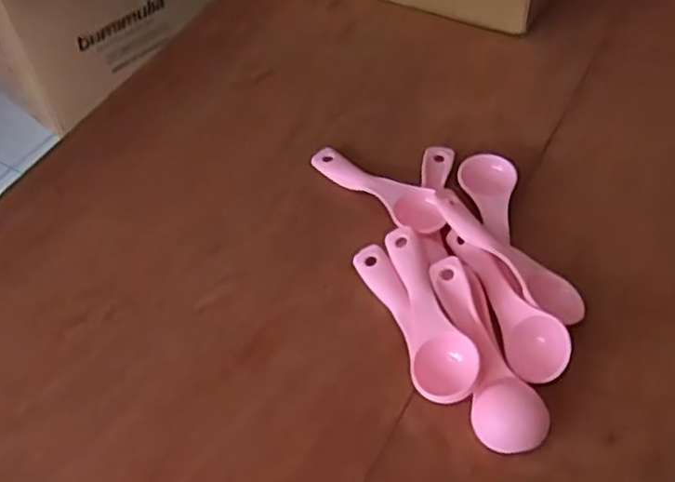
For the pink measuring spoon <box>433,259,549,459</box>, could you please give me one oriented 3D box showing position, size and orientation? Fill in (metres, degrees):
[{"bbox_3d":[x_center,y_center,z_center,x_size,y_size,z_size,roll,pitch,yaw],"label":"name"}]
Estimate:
[{"bbox_3d":[0.082,0.058,0.395,0.037,0.020,0.116,-12,50,-4],"label":"pink measuring spoon"}]

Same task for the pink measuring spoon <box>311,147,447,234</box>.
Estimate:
[{"bbox_3d":[0.026,-0.037,0.478,0.029,0.025,0.114,-33,55,-20],"label":"pink measuring spoon"}]

